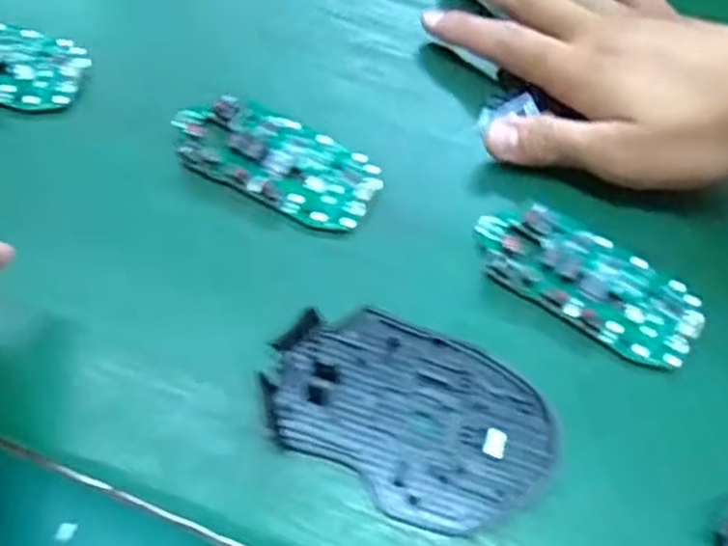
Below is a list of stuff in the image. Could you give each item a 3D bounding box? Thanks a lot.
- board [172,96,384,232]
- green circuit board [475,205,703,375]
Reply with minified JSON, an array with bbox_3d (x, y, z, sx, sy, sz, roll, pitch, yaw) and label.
[{"bbox_3d":[-0.041,-0.055,0.350,0.097,0.014,0.046,24,66,9],"label":"board"},{"bbox_3d":[0.097,0.002,0.332,0.099,0.011,0.045,30,67,12],"label":"green circuit board"}]

